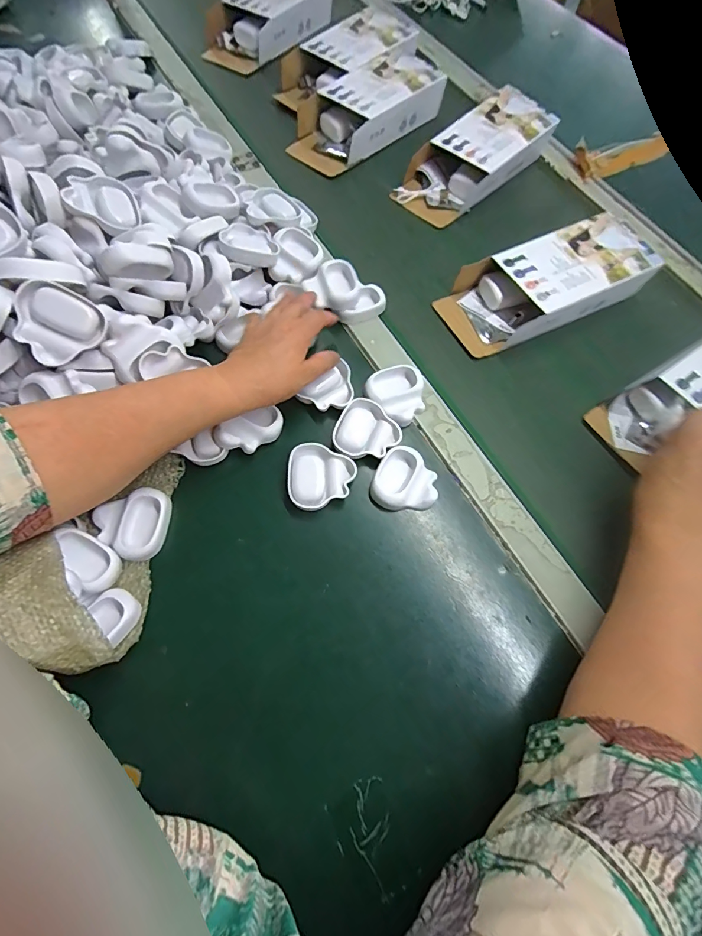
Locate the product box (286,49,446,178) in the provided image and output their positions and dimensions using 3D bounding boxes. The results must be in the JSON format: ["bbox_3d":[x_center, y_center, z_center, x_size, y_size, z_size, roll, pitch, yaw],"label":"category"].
[{"bbox_3d":[0.023,-0.513,0.562,0.107,0.057,0.232,44,70,10],"label":"product box"}]

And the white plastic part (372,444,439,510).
[{"bbox_3d":[0.054,0.013,0.375,0.060,0.011,0.060,29,68,4],"label":"white plastic part"}]

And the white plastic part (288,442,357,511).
[{"bbox_3d":[-0.027,0.008,0.372,0.060,0.014,0.062,2,69,-7],"label":"white plastic part"}]

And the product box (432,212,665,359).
[{"bbox_3d":[0.231,-0.215,0.464,0.245,0.047,0.101,-20,73,-14],"label":"product box"}]

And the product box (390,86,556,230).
[{"bbox_3d":[0.176,-0.438,0.552,0.243,0.054,0.111,-41,79,-19],"label":"product box"}]

